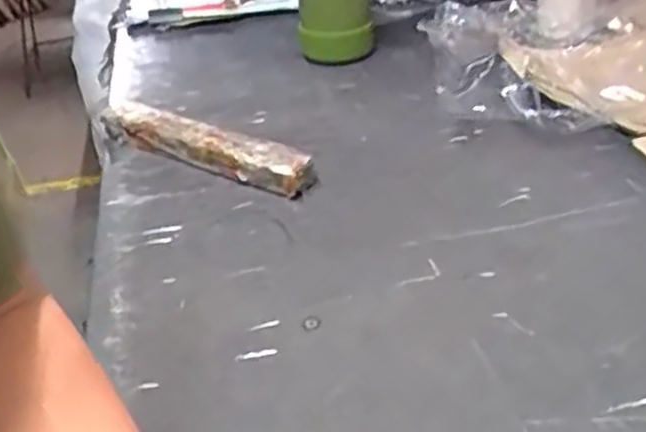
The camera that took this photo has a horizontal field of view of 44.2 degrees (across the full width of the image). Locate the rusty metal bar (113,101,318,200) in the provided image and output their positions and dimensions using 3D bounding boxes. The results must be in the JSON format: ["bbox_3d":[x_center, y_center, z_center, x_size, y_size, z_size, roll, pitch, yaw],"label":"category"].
[{"bbox_3d":[-0.119,-0.068,0.784,0.265,0.038,0.047,17,37,33],"label":"rusty metal bar"}]

